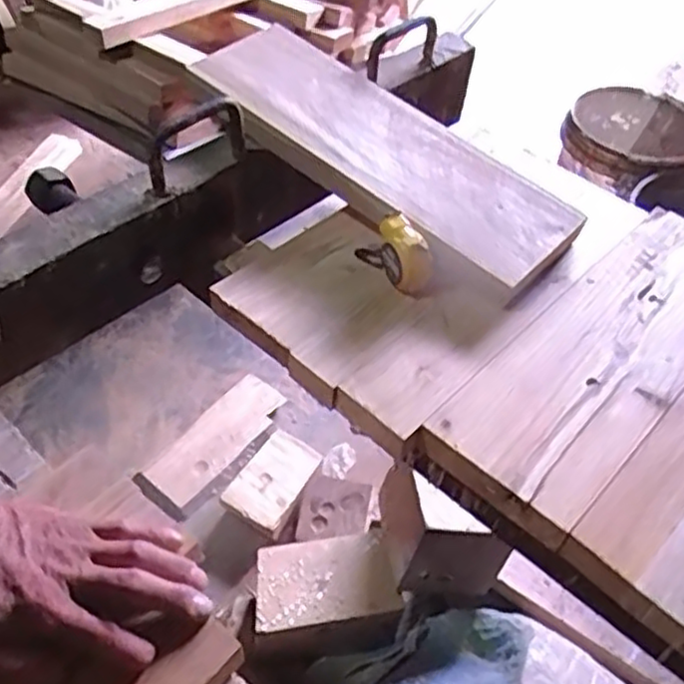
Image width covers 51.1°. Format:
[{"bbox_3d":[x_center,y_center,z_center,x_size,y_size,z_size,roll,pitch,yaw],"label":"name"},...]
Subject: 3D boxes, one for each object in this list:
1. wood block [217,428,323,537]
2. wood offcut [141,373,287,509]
[{"bbox_3d":[-0.122,0.253,1.321,0.129,0.057,0.187,29,54,22],"label":"wood block"},{"bbox_3d":[-0.247,0.184,1.424,0.127,0.021,0.303,33,55,24],"label":"wood offcut"}]

